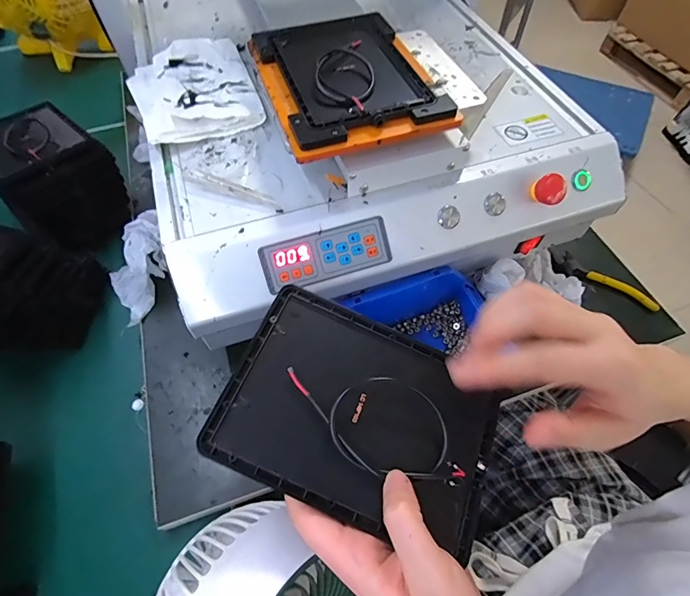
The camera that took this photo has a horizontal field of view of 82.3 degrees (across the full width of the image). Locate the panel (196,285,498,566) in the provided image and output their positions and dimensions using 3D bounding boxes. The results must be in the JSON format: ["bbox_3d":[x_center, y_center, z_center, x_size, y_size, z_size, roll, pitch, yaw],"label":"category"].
[{"bbox_3d":[0.011,0.069,0.242,0.158,0.011,0.115,25,61,1],"label":"panel"}]

